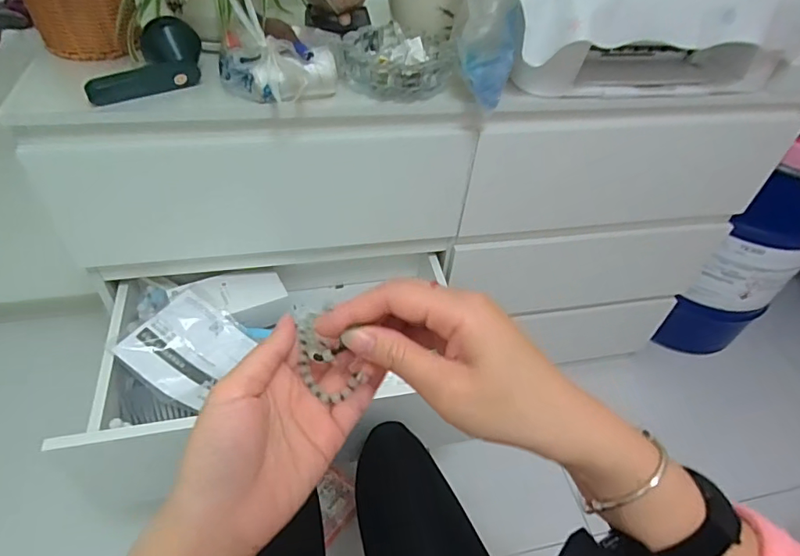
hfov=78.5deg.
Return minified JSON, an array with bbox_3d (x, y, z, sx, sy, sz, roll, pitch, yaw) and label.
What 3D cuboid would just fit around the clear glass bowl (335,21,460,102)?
[{"bbox_3d":[-0.002,-0.296,0.685,0.146,0.054,0.139,3,46,-4],"label":"clear glass bowl"}]

